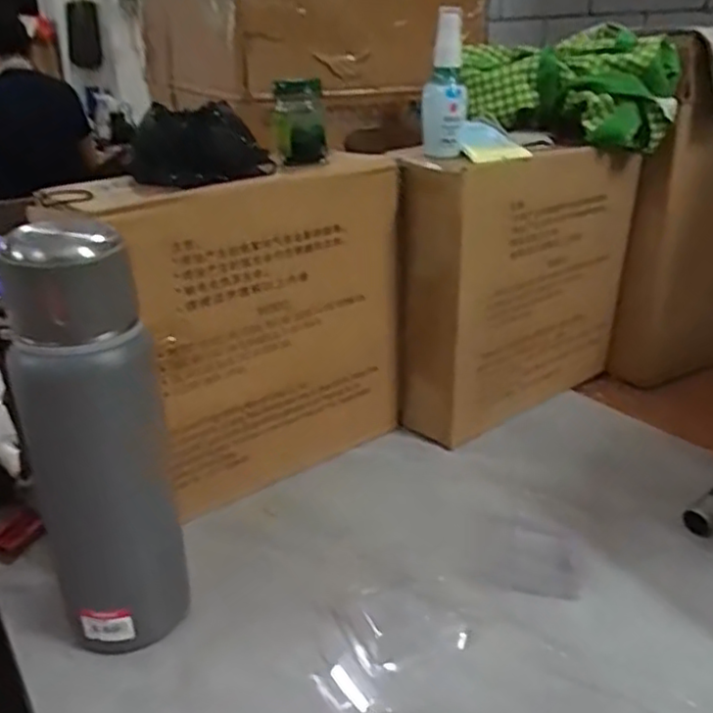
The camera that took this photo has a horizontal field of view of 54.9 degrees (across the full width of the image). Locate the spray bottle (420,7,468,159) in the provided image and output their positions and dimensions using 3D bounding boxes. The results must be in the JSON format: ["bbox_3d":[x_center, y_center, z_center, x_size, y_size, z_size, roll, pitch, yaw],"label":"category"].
[{"bbox_3d":[0.078,-0.238,0.606,0.040,0.115,0.031,3,25,6],"label":"spray bottle"}]

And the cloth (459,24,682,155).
[{"bbox_3d":[0.211,-0.270,0.694,0.206,0.095,0.103,14,29,28],"label":"cloth"}]

